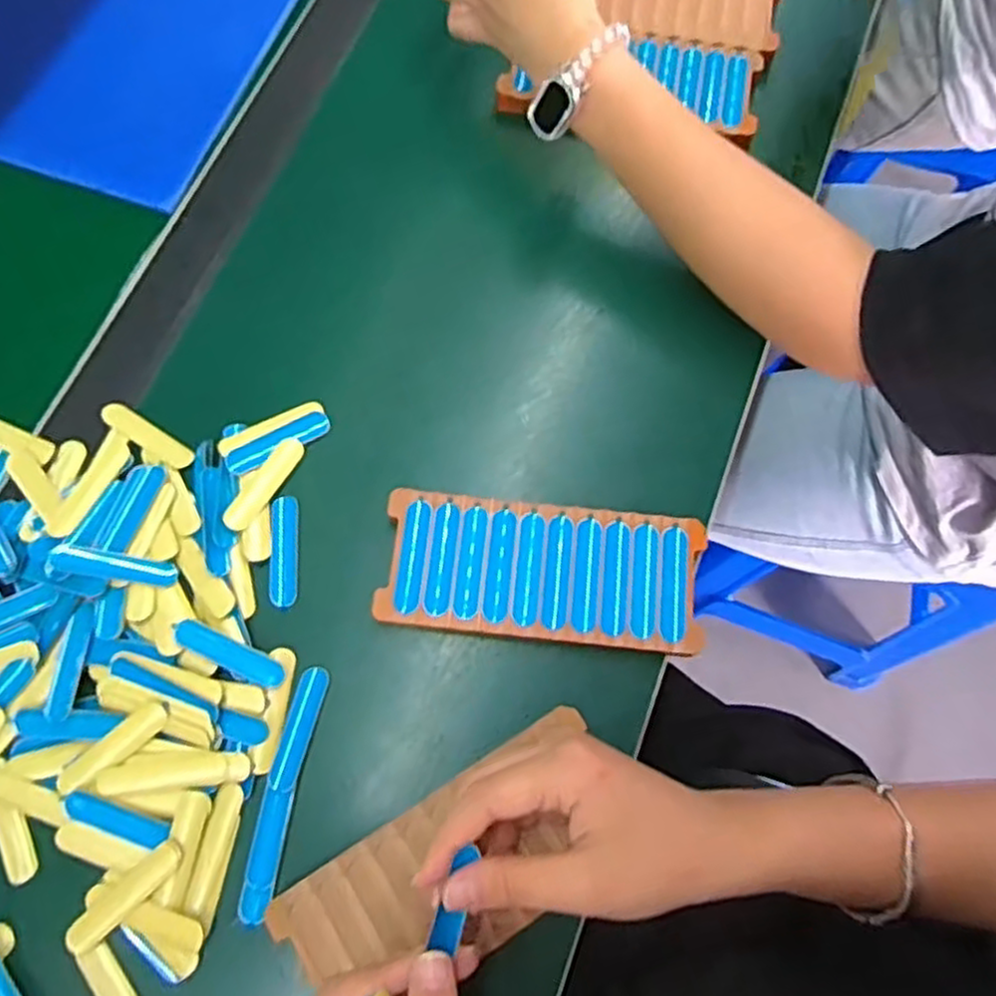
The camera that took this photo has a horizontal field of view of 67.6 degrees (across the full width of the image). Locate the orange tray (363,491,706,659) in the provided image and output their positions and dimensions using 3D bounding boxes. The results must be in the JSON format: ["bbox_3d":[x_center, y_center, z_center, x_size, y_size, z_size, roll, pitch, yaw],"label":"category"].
[{"bbox_3d":[0.025,0.041,0.414,0.171,0.016,0.075,6,72,1],"label":"orange tray"}]

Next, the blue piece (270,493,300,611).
[{"bbox_3d":[-0.121,0.030,0.422,0.016,0.004,0.063,-2,72,-2],"label":"blue piece"}]

